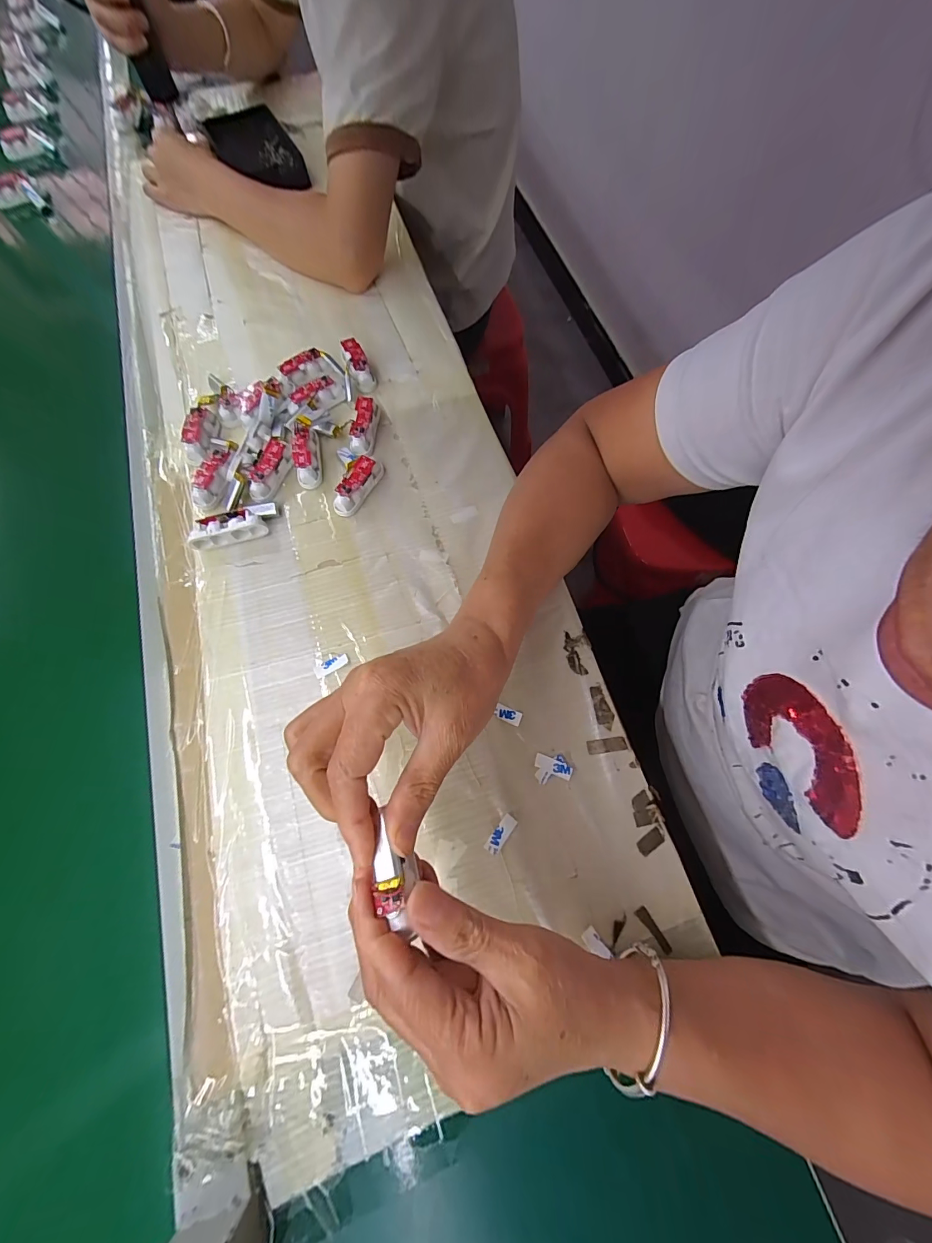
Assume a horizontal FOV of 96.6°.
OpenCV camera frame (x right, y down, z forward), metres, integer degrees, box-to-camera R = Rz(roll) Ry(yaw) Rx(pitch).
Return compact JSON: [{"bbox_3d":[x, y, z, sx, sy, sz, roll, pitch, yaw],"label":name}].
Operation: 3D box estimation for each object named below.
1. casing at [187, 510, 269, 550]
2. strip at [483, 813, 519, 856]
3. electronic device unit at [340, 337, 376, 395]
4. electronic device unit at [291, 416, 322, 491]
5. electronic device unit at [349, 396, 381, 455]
[{"bbox_3d":[-0.203,-0.077,0.355,0.062,0.021,0.017,-15,72,-5],"label":"casing"},{"bbox_3d":[0.024,0.147,0.288,0.011,0.004,0.027,37,69,16],"label":"strip"},{"bbox_3d":[-0.108,-0.259,0.416,0.021,0.017,0.056,-22,85,-7],"label":"electronic device unit"},{"bbox_3d":[-0.147,-0.153,0.380,0.022,0.023,0.058,-12,71,-4],"label":"electronic device unit"},{"bbox_3d":[-0.096,-0.184,0.391,0.020,0.021,0.056,4,71,2],"label":"electronic device unit"}]

